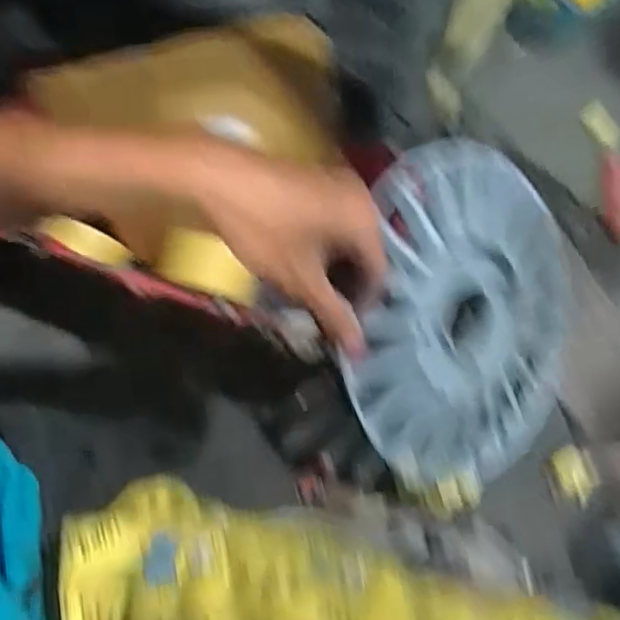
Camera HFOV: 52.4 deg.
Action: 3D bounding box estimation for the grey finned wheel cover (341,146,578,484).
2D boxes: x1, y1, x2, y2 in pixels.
[{"bbox_3d":[0.164,0.014,0.617,0.275,0.028,0.311,15,86,-34],"label":"grey finned wheel cover"}]

